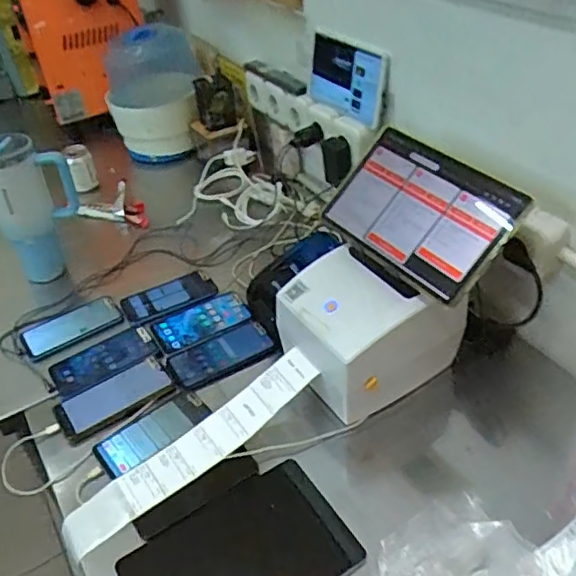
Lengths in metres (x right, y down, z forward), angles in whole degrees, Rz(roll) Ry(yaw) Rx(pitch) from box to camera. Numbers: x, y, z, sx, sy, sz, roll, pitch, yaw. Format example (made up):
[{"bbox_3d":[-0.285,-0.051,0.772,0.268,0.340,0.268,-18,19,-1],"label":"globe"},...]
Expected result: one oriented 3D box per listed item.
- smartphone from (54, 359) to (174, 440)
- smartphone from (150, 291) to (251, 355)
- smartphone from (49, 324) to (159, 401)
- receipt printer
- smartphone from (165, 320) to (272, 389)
[{"bbox_3d":[-0.258,0.160,0.899,0.164,0.013,0.079,-22,43,-18],"label":"smartphone"},{"bbox_3d":[-0.146,0.051,1.008,0.156,0.012,0.083,-21,43,-17],"label":"smartphone"},{"bbox_3d":[-0.289,0.113,0.951,0.162,0.012,0.080,-24,43,-19],"label":"smartphone"},{"bbox_3d":[0.114,0.048,0.857,0.216,0.160,0.174,-24,43,-19],"label":"receipt printer"},{"bbox_3d":[-0.106,0.102,0.956,0.160,0.011,0.073,-22,43,-17],"label":"smartphone"}]

